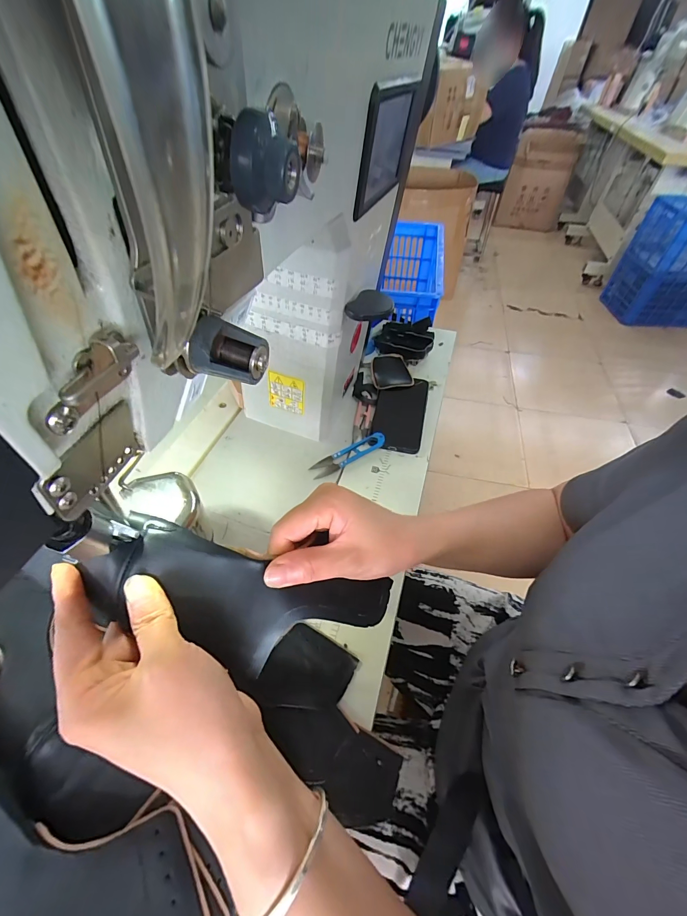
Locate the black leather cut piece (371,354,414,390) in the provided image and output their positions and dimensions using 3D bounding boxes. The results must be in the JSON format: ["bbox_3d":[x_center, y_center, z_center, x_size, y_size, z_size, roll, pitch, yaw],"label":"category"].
[{"bbox_3d":[0.081,-0.154,0.598,0.066,0.016,0.089,-6,50,-6],"label":"black leather cut piece"}]

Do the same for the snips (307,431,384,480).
[{"bbox_3d":[0.008,-0.004,0.491,0.115,0.011,0.026,-28,65,-14],"label":"snips"}]

